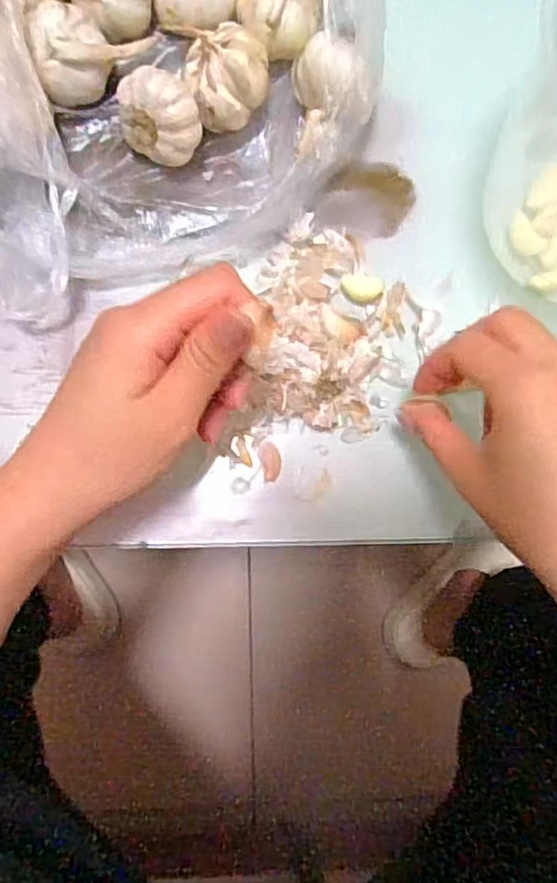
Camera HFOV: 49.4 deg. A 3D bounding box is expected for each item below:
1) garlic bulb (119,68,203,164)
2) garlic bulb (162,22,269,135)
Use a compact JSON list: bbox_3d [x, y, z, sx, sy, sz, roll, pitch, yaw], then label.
[{"bbox_3d":[-0.061,-0.167,0.319,0.038,0.042,0.039,0,85,-3],"label":"garlic bulb"},{"bbox_3d":[-0.028,-0.193,0.324,0.043,0.039,0.052,-14,85,-4],"label":"garlic bulb"}]

